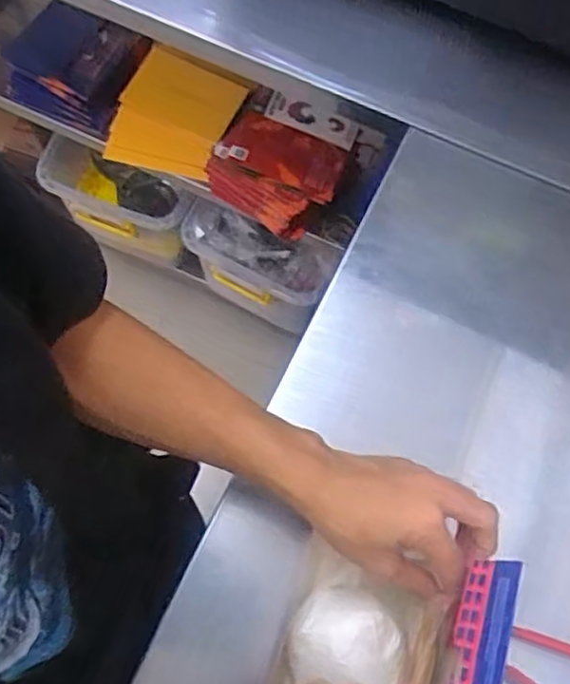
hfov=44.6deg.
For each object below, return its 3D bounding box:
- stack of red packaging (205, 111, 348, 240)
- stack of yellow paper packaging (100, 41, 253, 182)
[{"bbox_3d":[-0.011,-0.253,1.023,0.185,0.102,0.126,35,72,11],"label":"stack of red packaging"},{"bbox_3d":[-0.163,-0.350,1.066,0.186,0.042,0.187,19,88,9],"label":"stack of yellow paper packaging"}]

